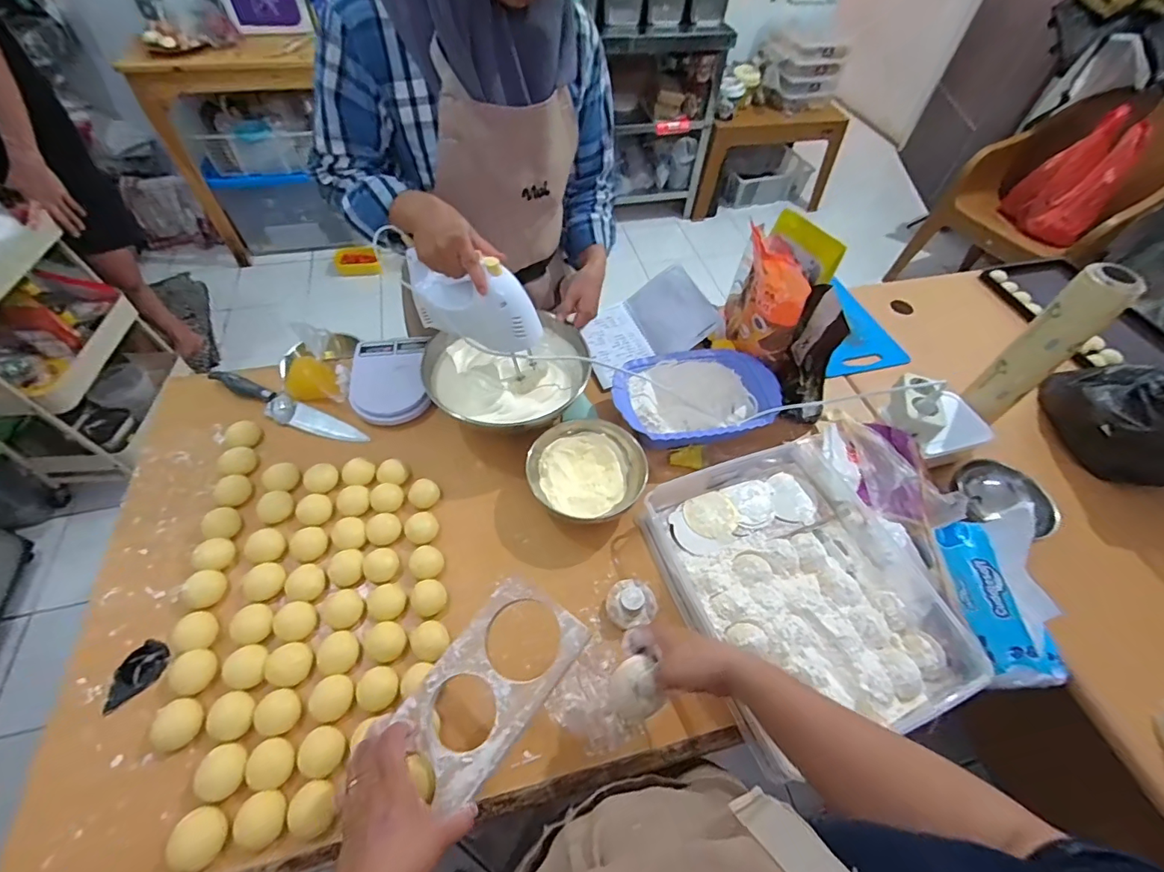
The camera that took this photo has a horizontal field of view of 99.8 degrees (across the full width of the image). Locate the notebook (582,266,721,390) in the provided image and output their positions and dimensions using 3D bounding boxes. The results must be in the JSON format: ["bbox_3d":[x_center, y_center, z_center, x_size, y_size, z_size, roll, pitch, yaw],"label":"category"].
[{"bbox_3d":[0.117,-0.208,0.930,0.240,0.051,0.215,-31,54,7],"label":"notebook"}]

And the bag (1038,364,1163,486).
[{"bbox_3d":[0.914,-0.038,0.784,0.183,0.180,0.226,6,53,1],"label":"bag"}]

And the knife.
[{"bbox_3d":[-0.493,-0.047,0.808,0.302,0.023,0.043,21,57,11],"label":"knife"}]

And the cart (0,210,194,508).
[{"bbox_3d":[-1.378,-0.183,1.300,0.251,0.713,0.454,-1,54,-4],"label":"cart"}]

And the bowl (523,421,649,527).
[{"bbox_3d":[0.006,0.052,0.726,0.164,0.064,0.141,-11,56,-11],"label":"bowl"}]

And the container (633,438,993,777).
[{"bbox_3d":[0.284,0.186,0.647,0.325,0.062,0.370,-15,57,-14],"label":"container"}]

